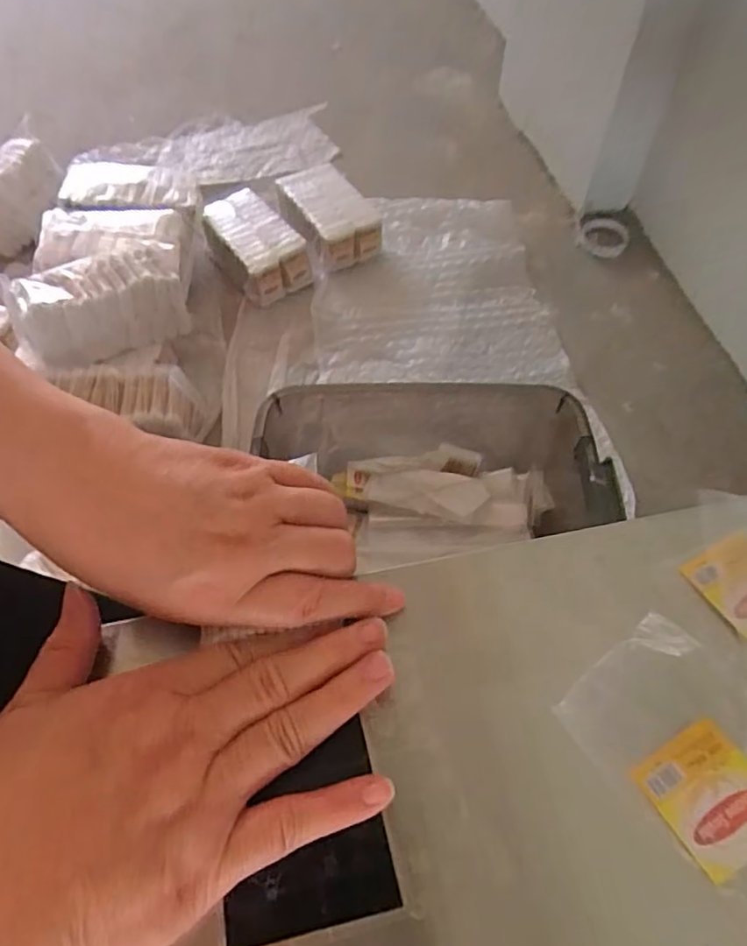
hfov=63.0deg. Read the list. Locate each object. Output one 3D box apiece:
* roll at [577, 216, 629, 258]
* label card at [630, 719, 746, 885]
[{"bbox_3d":[0.425,-0.439,1.132,0.090,0.018,0.101,17,59,11],"label":"roll"},{"bbox_3d":[0.127,0.122,0.229,0.039,0.004,0.042,-32,60,-6],"label":"label card"}]

